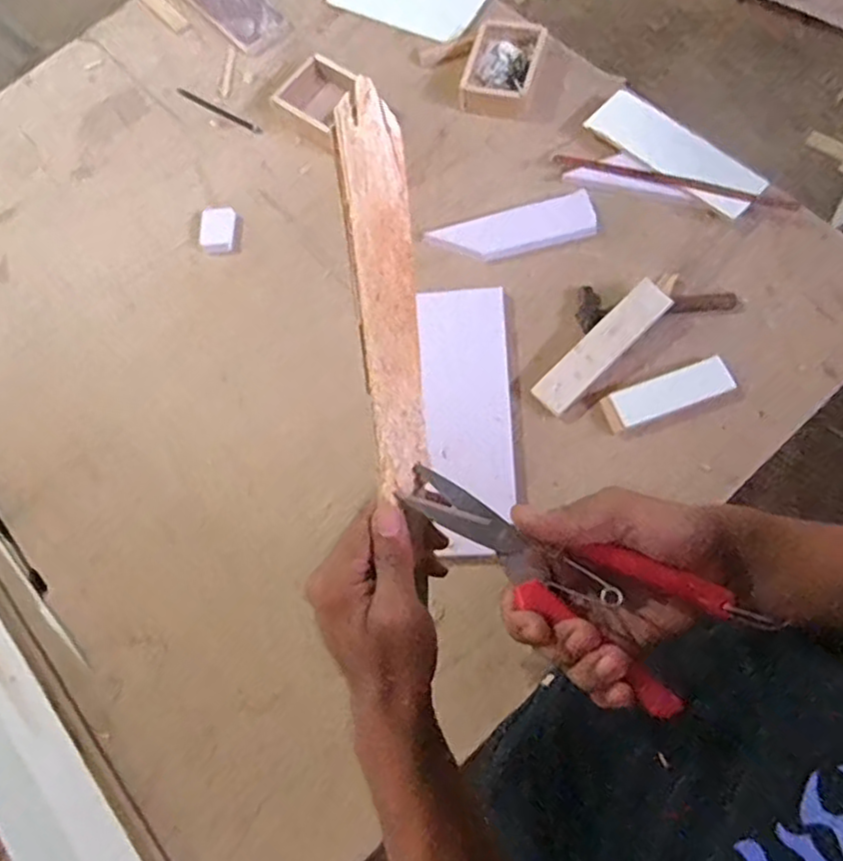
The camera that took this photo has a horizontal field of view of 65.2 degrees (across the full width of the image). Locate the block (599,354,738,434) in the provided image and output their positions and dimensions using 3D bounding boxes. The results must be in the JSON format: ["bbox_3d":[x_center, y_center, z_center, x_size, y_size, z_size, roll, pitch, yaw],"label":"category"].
[{"bbox_3d":[0.284,-0.044,0.764,0.143,0.027,0.045,-20,70,0],"label":"block"}]

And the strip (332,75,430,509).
[{"bbox_3d":[-0.016,-0.063,0.346,0.005,0.205,0.043,16,34,39],"label":"strip"}]

